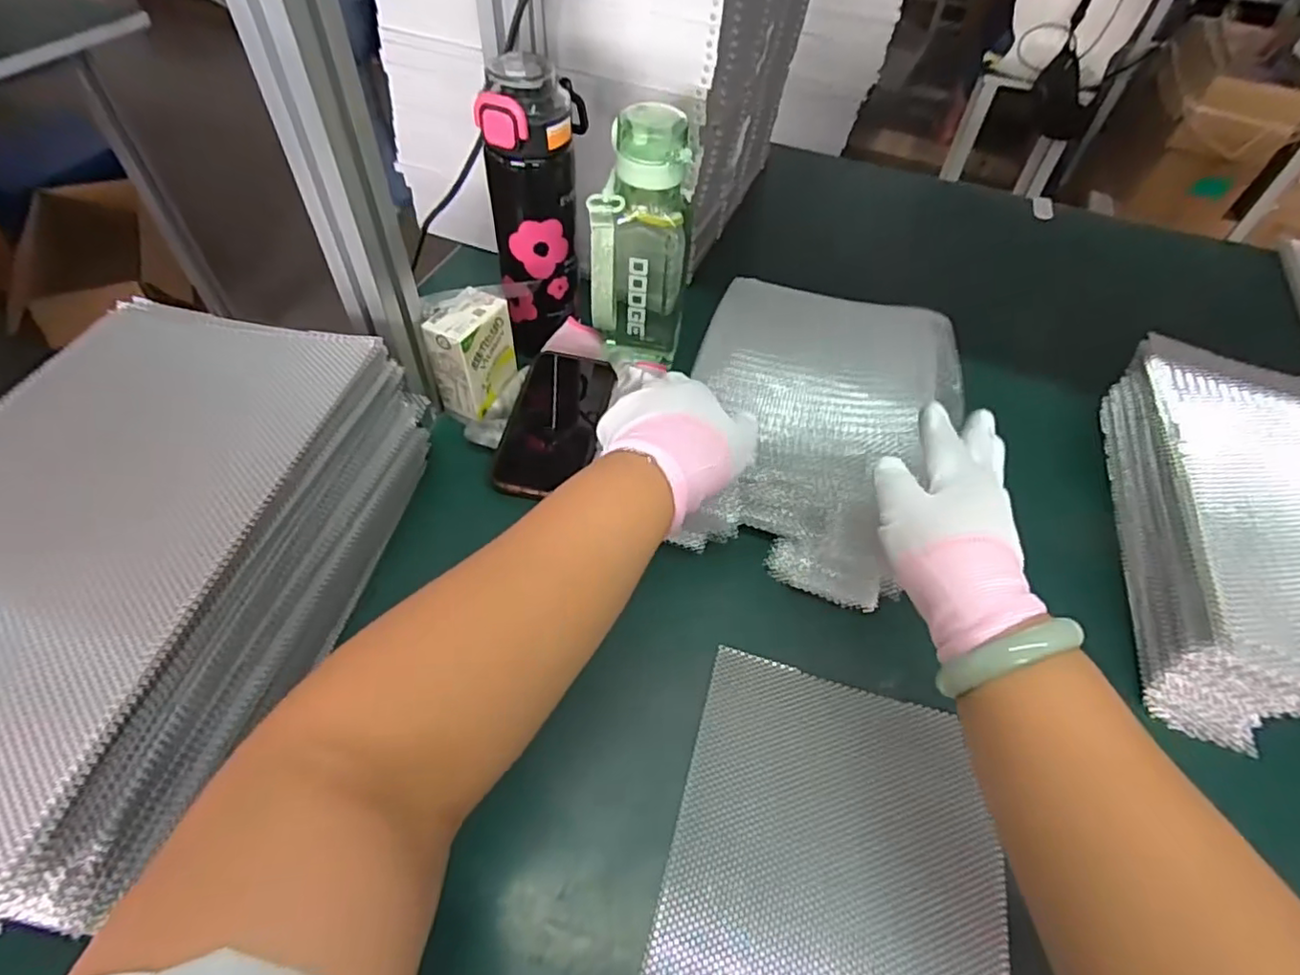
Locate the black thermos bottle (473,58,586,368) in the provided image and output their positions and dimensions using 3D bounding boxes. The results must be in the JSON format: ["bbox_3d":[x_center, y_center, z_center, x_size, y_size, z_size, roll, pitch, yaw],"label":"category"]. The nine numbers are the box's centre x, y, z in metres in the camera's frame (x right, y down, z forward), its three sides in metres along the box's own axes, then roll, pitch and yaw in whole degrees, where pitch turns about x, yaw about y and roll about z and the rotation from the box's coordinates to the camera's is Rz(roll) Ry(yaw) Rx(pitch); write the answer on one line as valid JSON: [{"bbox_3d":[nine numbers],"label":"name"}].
[{"bbox_3d":[-0.096,-0.239,0.556,0.084,0.242,0.063,-10,54,-12],"label":"black thermos bottle"}]

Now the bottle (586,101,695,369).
[{"bbox_3d":[-0.008,-0.207,0.566,0.090,0.220,0.068,6,52,1],"label":"bottle"}]

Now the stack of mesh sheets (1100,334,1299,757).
[{"bbox_3d":[0.505,0.043,0.504,0.202,0.100,0.348,17,53,9],"label":"stack of mesh sheets"}]

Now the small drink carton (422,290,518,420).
[{"bbox_3d":[-0.158,-0.119,0.551,0.050,0.087,0.070,23,54,13],"label":"small drink carton"}]

